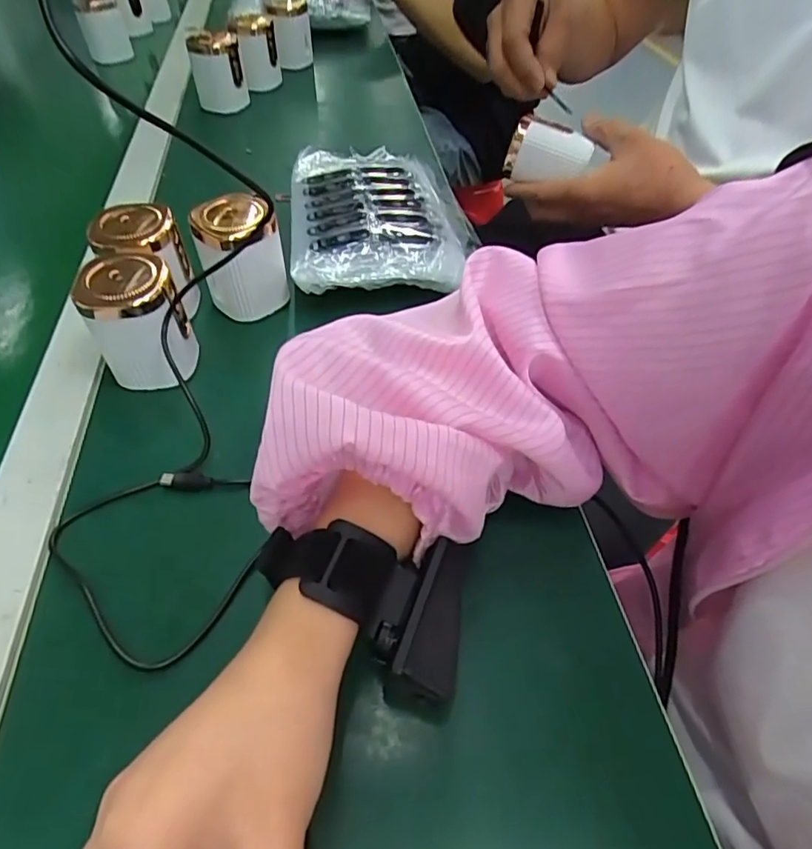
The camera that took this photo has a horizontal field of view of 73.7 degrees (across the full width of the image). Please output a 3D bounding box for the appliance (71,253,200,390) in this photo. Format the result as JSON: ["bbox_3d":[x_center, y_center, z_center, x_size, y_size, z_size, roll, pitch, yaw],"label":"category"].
[{"bbox_3d":[-0.174,-0.067,0.353,0.056,0.073,0.052,-27,55,-21],"label":"appliance"}]

